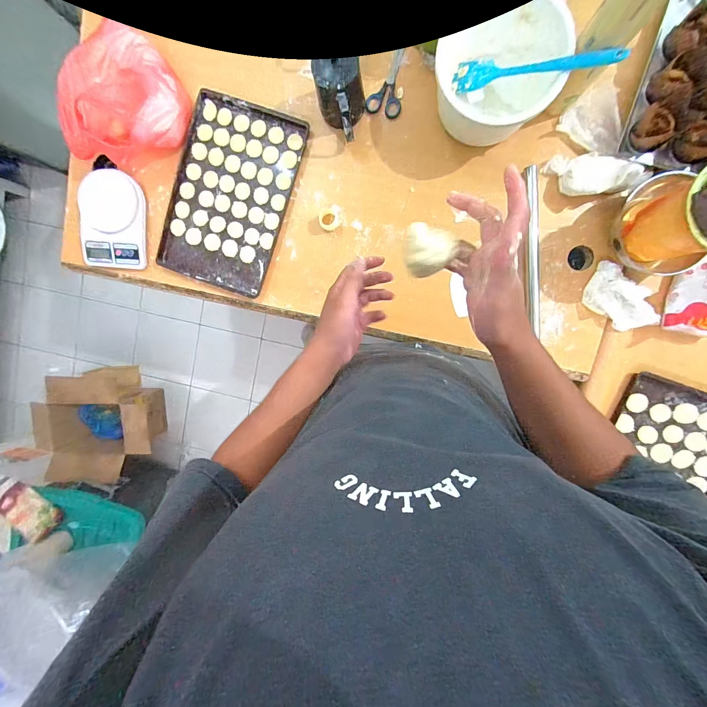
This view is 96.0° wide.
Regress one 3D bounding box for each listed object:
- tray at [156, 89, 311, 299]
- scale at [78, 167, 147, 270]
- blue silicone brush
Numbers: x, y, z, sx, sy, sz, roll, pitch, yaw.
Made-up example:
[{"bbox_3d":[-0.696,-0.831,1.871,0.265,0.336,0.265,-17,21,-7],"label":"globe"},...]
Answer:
[{"bbox_3d":[-0.264,-0.335,0.682,0.246,0.019,0.372,20,98,2],"label":"tray"},{"bbox_3d":[-0.526,-0.289,0.692,0.137,0.028,0.198,6,97,4],"label":"scale"},{"bbox_3d":[0.298,-0.484,0.541,0.271,0.023,0.053,25,100,35],"label":"blue silicone brush"}]

